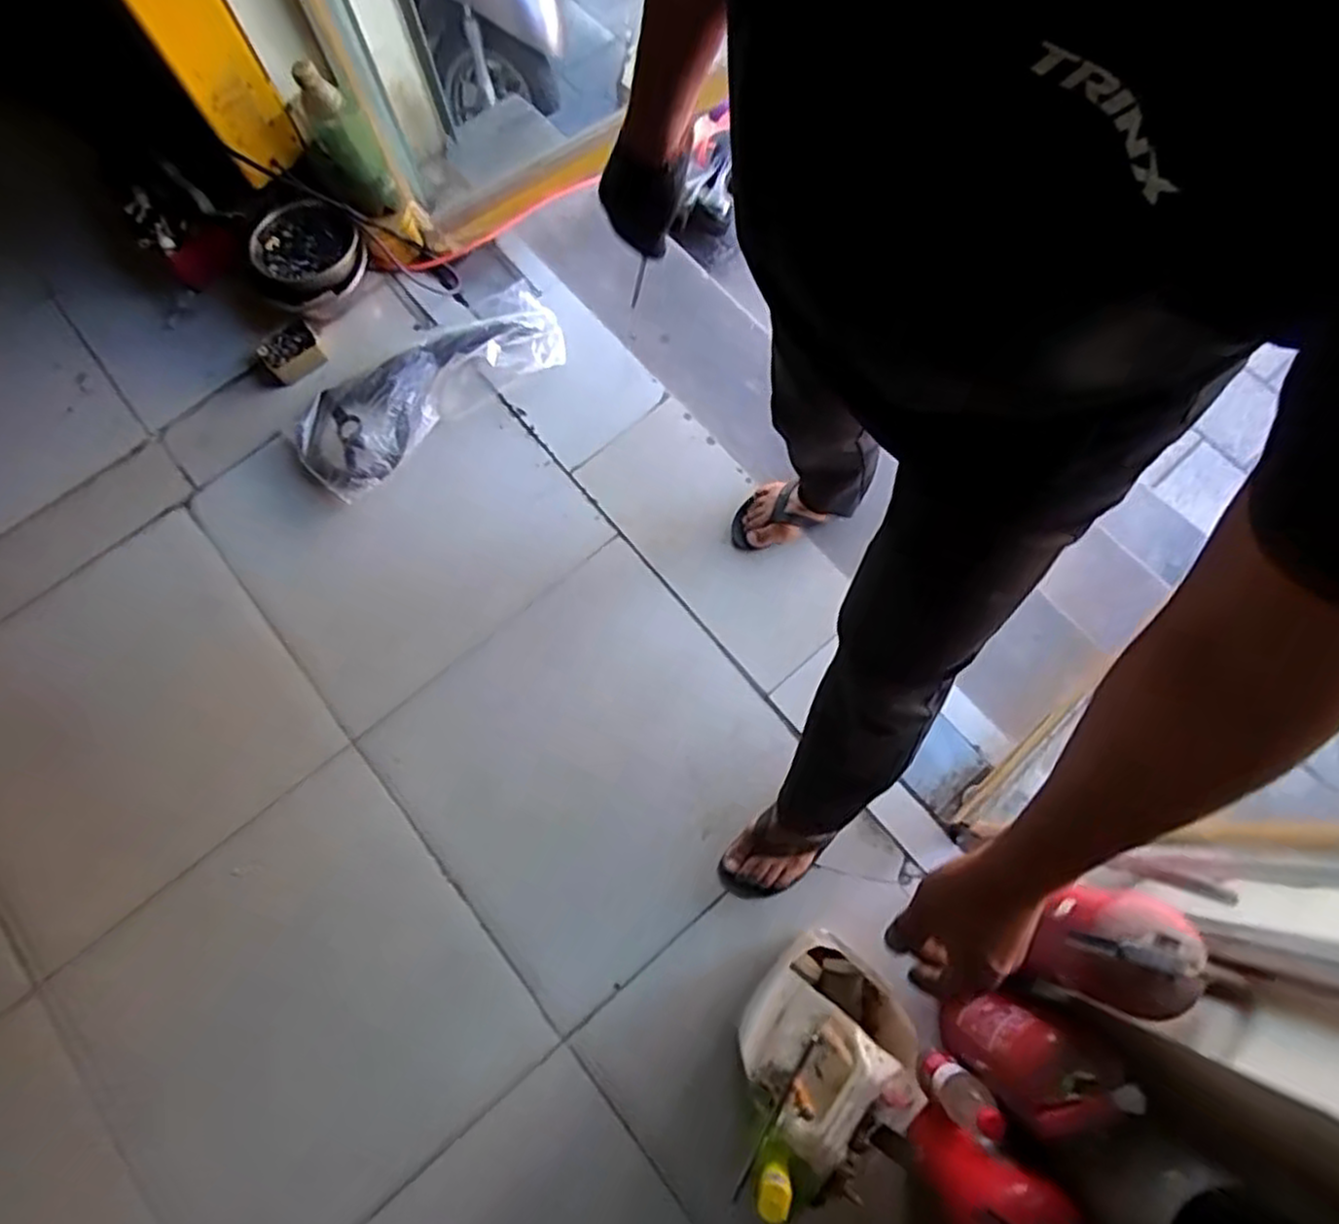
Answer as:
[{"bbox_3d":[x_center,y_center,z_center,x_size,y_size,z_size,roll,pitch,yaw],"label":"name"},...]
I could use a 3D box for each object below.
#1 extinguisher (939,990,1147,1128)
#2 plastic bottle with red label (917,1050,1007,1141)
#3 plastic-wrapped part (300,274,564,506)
[{"bbox_3d":[0.456,0.581,0.957,0.106,0.317,0.116,41,78,12],"label":"extinguisher"},{"bbox_3d":[0.392,0.647,0.970,0.056,0.184,0.060,0,73,1],"label":"plastic bottle with red label"},{"bbox_3d":[-0.462,-0.440,1.422,0.541,0.053,0.196,-36,78,-10],"label":"plastic-wrapped part"}]

